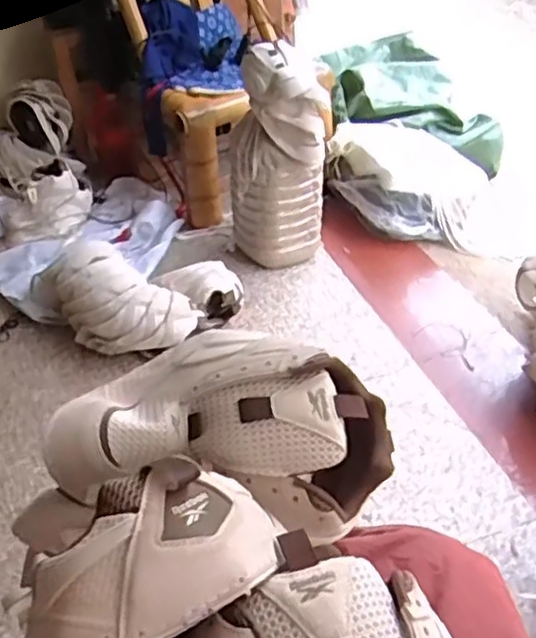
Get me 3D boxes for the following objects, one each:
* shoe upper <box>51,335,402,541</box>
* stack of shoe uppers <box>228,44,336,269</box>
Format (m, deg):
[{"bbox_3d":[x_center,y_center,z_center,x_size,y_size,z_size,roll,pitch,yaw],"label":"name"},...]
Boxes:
[{"bbox_3d":[-0.022,0.071,0.436,0.201,0.081,0.123,1,37,6],"label":"shoe upper"},{"bbox_3d":[0.020,-0.333,1.491,0.209,0.460,0.128,-3,37,1],"label":"stack of shoe uppers"}]

